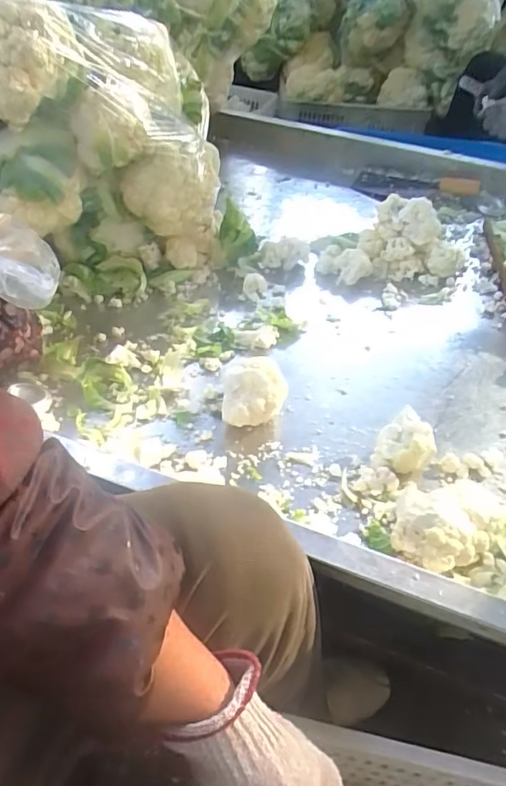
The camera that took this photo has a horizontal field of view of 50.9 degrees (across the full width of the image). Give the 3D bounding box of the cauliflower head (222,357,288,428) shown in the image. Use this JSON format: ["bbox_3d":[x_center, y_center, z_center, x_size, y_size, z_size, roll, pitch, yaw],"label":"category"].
[{"bbox_3d":[0.003,-0.001,0.702,0.082,0.070,0.091,4,46,2],"label":"cauliflower head"}]

